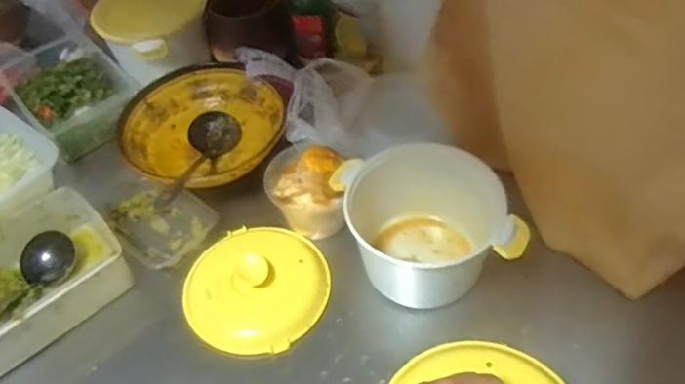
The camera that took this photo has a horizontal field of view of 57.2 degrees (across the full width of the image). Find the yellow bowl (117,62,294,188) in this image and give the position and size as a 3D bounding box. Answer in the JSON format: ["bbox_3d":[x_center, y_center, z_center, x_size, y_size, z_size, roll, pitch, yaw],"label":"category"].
[{"bbox_3d":[-0.186,-0.086,0.878,0.240,0.094,0.211,31,58,27],"label":"yellow bowl"}]

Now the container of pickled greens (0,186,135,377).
[{"bbox_3d":[-0.382,0.115,0.745,0.236,0.076,0.163,-35,55,-24],"label":"container of pickled greens"}]

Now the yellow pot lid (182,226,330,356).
[{"bbox_3d":[-0.105,0.106,0.750,0.164,0.044,0.173,-2,49,2],"label":"yellow pot lid"}]

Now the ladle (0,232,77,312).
[{"bbox_3d":[-0.413,0.136,0.712,0.068,0.051,0.265,17,35,18],"label":"ladle"}]

